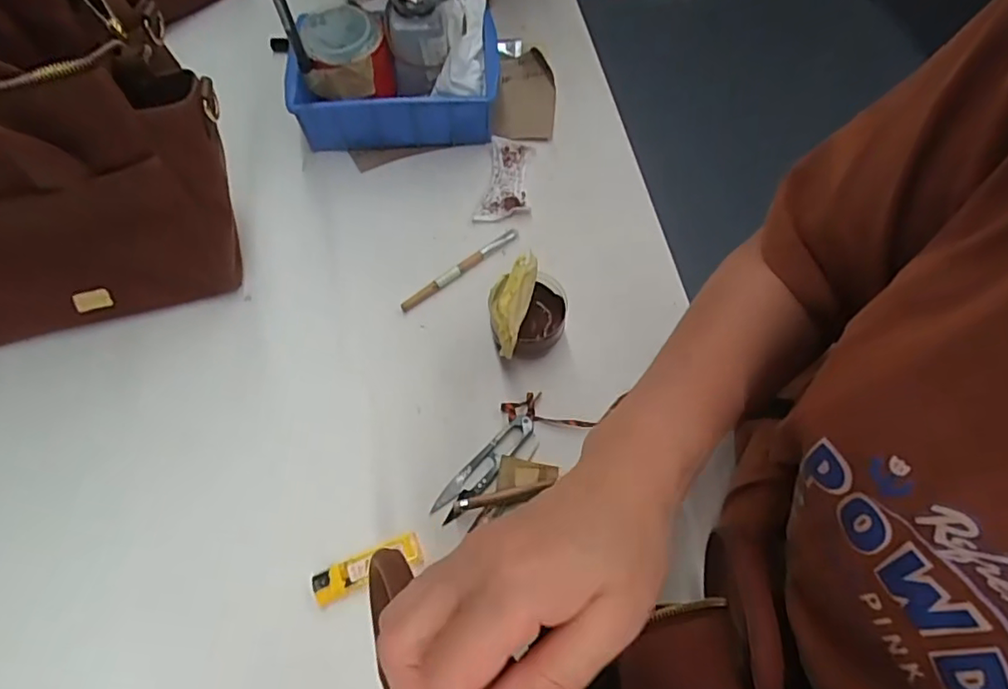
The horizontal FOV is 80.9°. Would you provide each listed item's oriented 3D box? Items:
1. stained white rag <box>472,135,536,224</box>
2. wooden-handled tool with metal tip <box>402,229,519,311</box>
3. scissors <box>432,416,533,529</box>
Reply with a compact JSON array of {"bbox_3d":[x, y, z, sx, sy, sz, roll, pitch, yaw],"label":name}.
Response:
[{"bbox_3d":[0.005,-0.164,0.578,0.047,0.007,0.103,10,65,4],"label":"stained white rag"},{"bbox_3d":[-0.040,-0.070,0.536,0.126,0.013,0.012,-36,72,-14],"label":"wooden-handled tool with metal tip"},{"bbox_3d":[-0.013,0.094,0.457,0.025,0.015,0.101,41,73,15],"label":"scissors"}]

